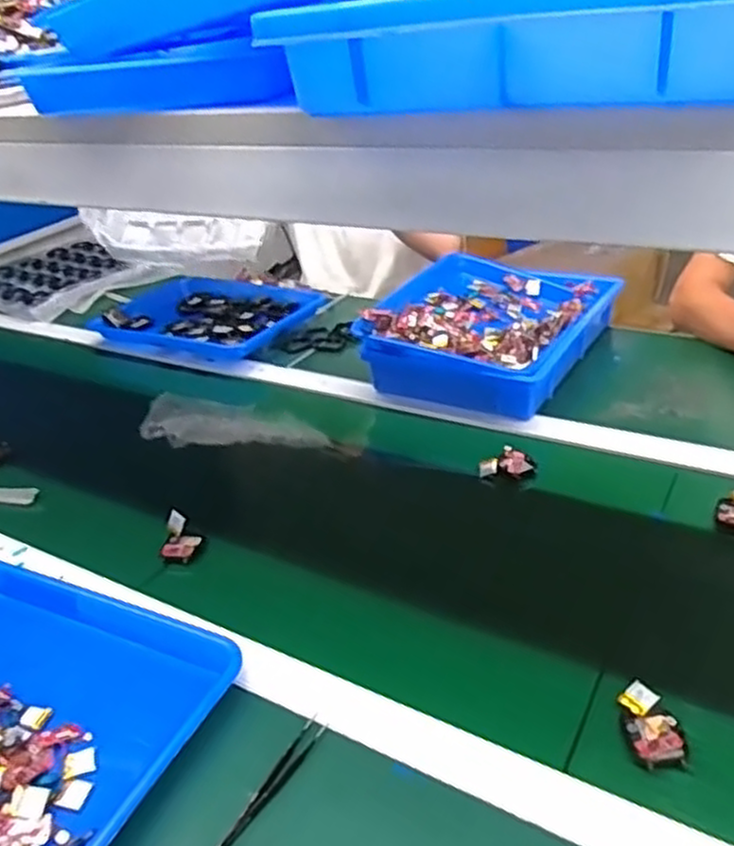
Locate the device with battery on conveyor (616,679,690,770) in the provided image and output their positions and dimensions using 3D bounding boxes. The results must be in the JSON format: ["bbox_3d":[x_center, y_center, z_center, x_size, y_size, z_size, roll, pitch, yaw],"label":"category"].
[{"bbox_3d":[0.198,0.208,0.519,0.037,0.013,0.061,-4,31,3],"label":"device with battery on conveyor"}]

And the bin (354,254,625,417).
[{"bbox_3d":[0.173,-0.139,1.045,0.263,0.087,0.338,14,36,30],"label":"bin"}]

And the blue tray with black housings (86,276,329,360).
[{"bbox_3d":[-0.248,-0.176,1.195,0.311,0.036,0.246,13,36,29],"label":"blue tray with black housings"}]

